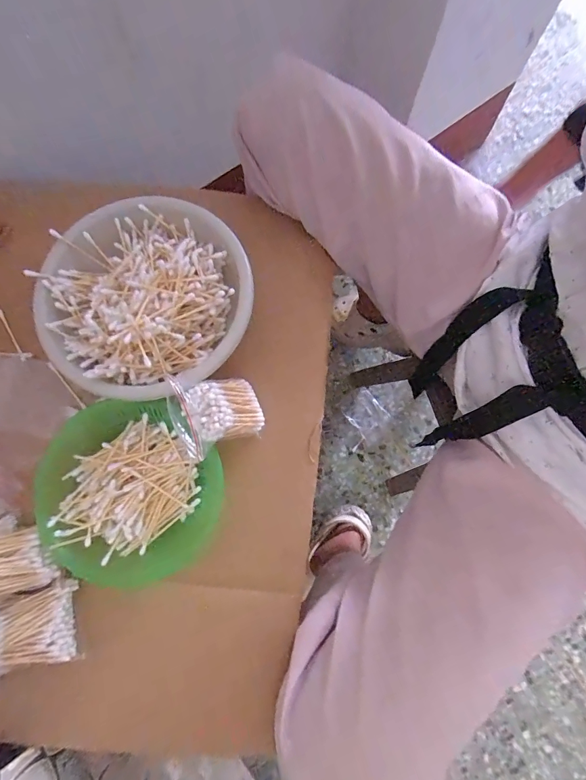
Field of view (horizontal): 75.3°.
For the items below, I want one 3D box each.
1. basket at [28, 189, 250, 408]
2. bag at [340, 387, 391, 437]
[{"bbox_3d":[-0.135,-0.088,0.360,0.187,0.062,0.190,-19,77,-3],"label":"basket"},{"bbox_3d":[0.161,0.050,0.845,0.079,0.013,0.096,-42,79,-8],"label":"bag"}]

